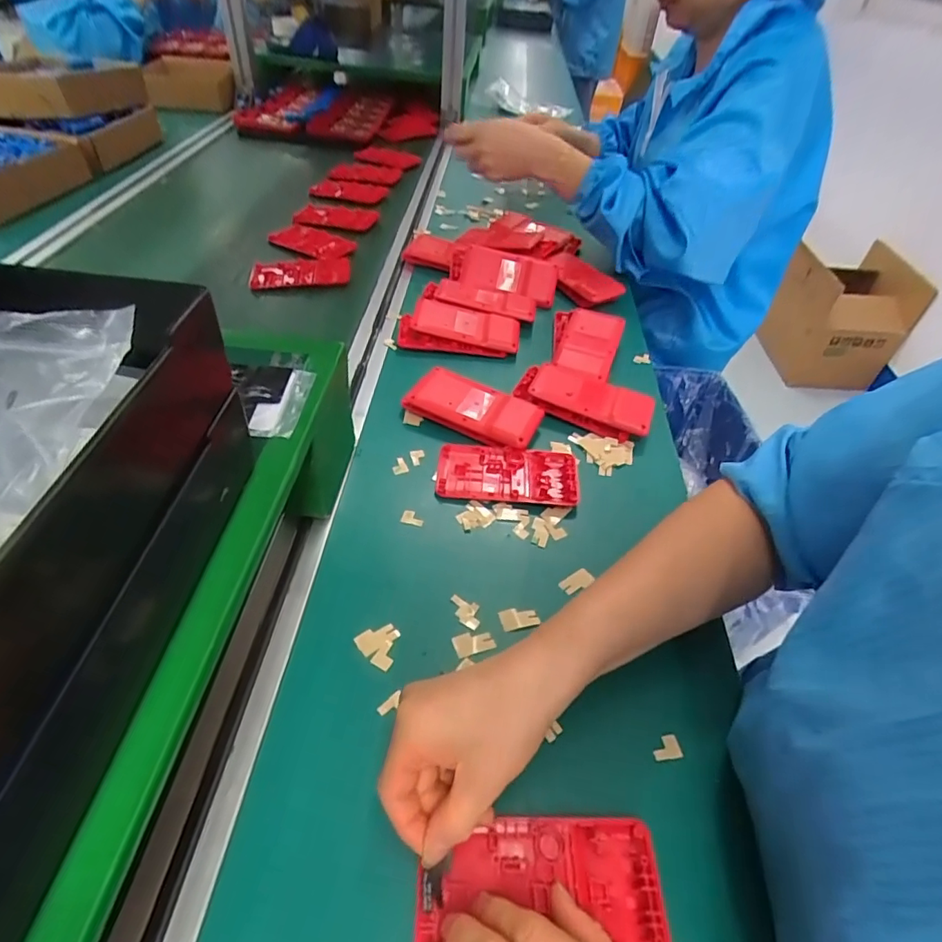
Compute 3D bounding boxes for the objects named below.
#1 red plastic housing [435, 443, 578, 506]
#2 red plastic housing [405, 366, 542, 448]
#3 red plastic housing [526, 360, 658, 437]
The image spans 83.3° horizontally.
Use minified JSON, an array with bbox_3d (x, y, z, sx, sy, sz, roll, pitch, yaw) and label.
[{"bbox_3d":[0.032,0.001,0.466,0.120,0.013,0.060,5,46,-1],"label":"red plastic housing"},{"bbox_3d":[0.004,-0.059,0.509,0.122,0.024,0.059,22,48,15],"label":"red plastic housing"},{"bbox_3d":[0.123,-0.072,0.541,0.121,0.025,0.062,19,48,12],"label":"red plastic housing"}]

